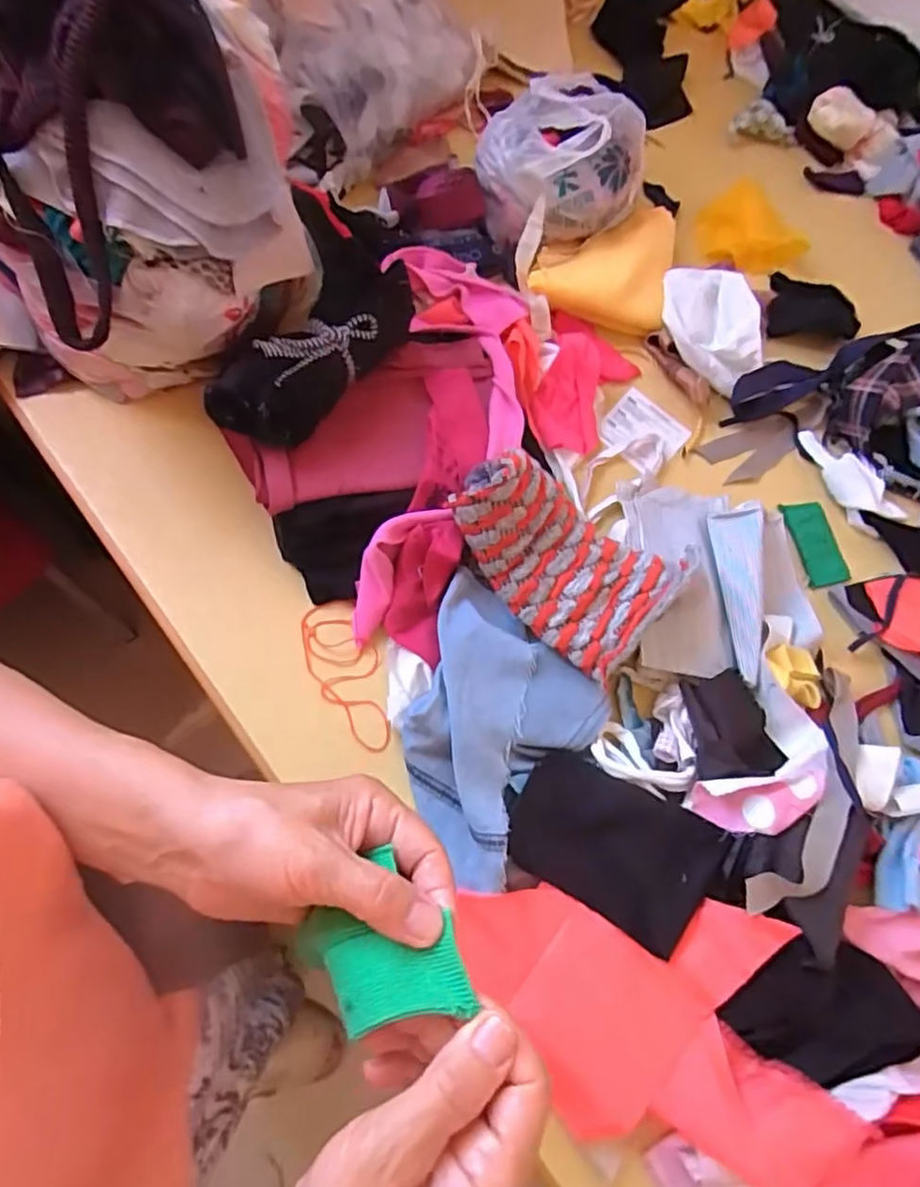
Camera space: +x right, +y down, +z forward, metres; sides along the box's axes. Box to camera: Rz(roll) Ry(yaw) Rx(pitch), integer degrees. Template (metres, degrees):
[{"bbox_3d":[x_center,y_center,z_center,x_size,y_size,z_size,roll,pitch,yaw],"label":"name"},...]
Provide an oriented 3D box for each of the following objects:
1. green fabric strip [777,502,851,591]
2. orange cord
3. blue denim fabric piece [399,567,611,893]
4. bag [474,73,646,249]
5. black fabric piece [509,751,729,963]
[{"bbox_3d":[0.417,-0.058,0.767,0.051,0.008,0.105,-8,72,-12],"label":"green fabric strip"},{"bbox_3d":[-0.112,0.081,0.636,0.068,0.013,0.151,-10,74,-7],"label":"orange cord"},{"bbox_3d":[0.017,0.116,0.603,0.190,0.045,0.209,37,69,5],"label":"blue denim fabric piece"},{"bbox_3d":[0.127,-0.532,0.816,0.205,0.123,0.170,14,69,-4],"label":"bag"},{"bbox_3d":[0.136,0.225,0.588,0.176,0.021,0.115,30,68,2],"label":"black fabric piece"}]

